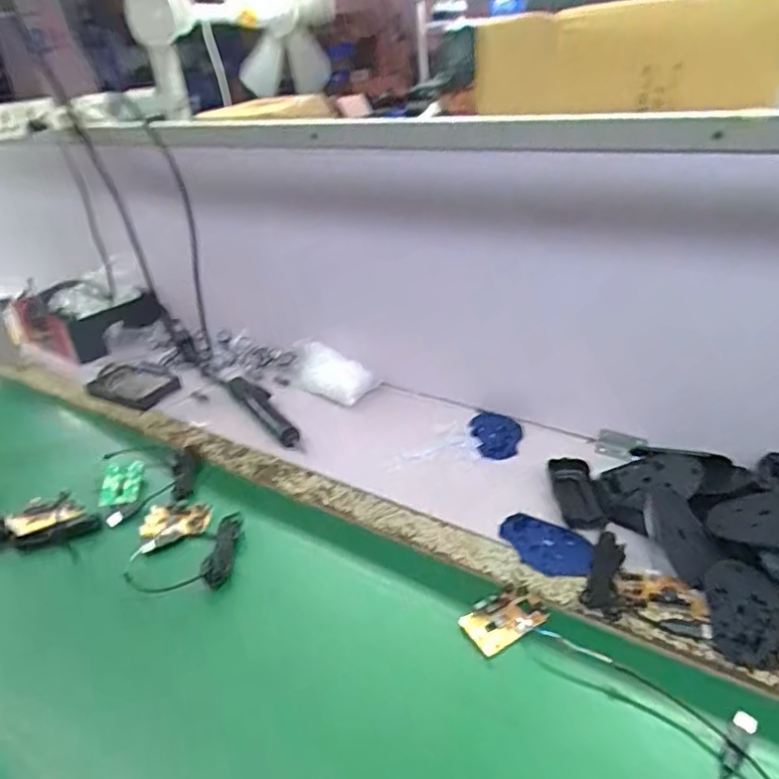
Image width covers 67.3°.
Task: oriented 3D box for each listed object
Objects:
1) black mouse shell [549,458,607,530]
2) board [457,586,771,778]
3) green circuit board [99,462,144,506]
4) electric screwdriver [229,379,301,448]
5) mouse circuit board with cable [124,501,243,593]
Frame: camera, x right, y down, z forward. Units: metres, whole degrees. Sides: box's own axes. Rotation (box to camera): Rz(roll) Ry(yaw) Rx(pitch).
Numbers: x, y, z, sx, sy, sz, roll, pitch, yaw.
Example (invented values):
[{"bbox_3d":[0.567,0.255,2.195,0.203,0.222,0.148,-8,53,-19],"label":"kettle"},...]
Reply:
[{"bbox_3d":[0.224,0.124,0.703,0.046,0.019,0.106,-1,32,5],"label":"black mouse shell"},{"bbox_3d":[0.201,0.249,0.461,0.098,0.022,0.311,-23,35,-31],"label":"board"},{"bbox_3d":[-0.356,0.122,0.775,0.049,0.007,0.089,-12,33,-11],"label":"green circuit board"},{"bbox_3d":[-0.195,0.025,0.903,0.038,0.025,0.221,-22,36,-25],"label":"electric screwdriver"},{"bbox_3d":[-0.235,0.174,0.665,0.131,0.017,0.139,-2,32,4],"label":"mouse circuit board with cable"}]

